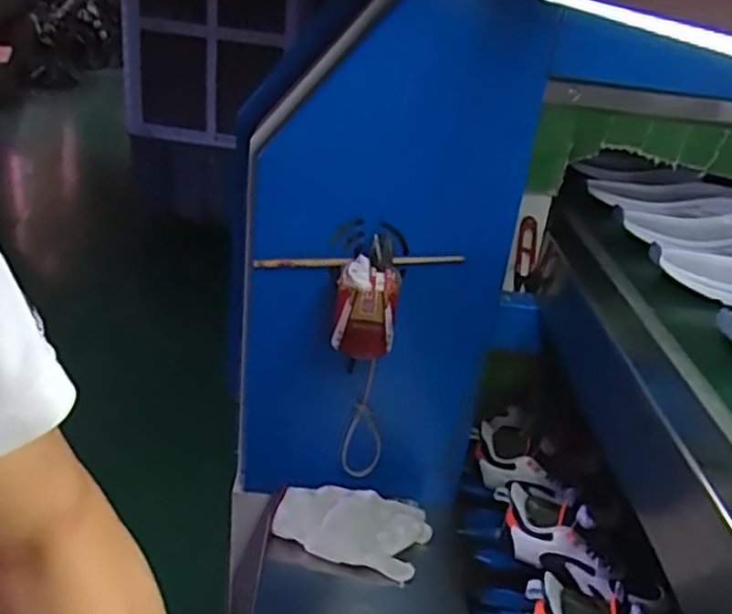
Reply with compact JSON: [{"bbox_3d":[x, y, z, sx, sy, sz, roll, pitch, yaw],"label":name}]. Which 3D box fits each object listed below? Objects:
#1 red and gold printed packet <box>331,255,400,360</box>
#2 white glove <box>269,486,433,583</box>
[{"bbox_3d":[-0.001,0.004,0.748,0.062,0.099,0.043,4,23,-3],"label":"red and gold printed packet"},{"bbox_3d":[-0.017,0.260,0.850,0.174,0.047,0.081,9,24,9],"label":"white glove"}]

